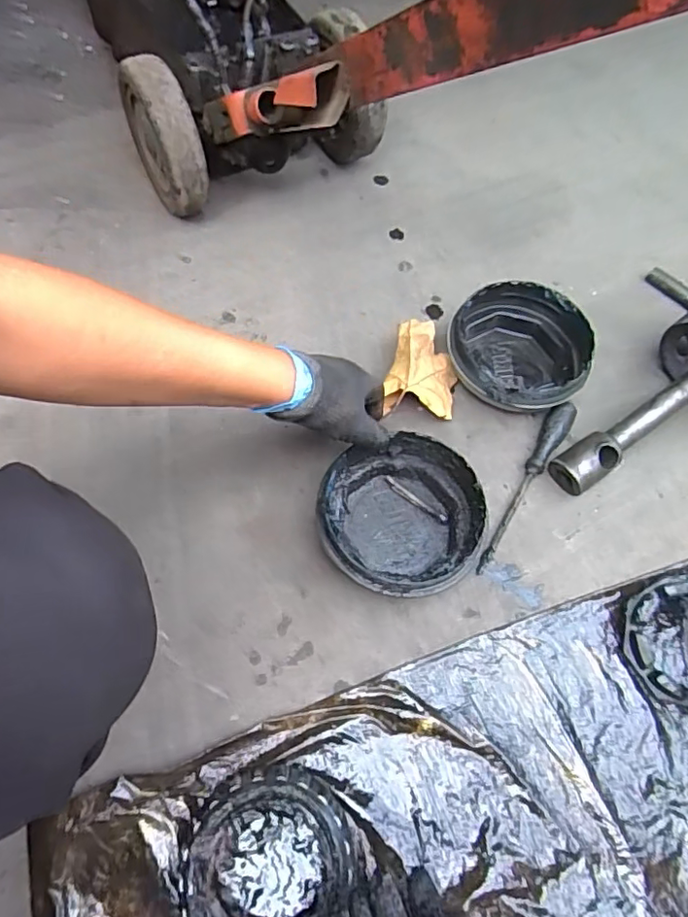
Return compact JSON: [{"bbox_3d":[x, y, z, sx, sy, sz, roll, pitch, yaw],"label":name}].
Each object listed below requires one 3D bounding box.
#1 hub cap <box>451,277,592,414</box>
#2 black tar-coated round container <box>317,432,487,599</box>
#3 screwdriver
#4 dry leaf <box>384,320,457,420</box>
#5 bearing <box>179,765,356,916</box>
[{"bbox_3d":[0.202,-0.123,0.674,0.151,0.070,0.155,1,64,-3],"label":"hub cap"},{"bbox_3d":[0.056,0.060,0.570,0.148,0.073,0.156,1,64,-3],"label":"black tar-coated round container"},{"bbox_3d":[0.197,0.024,0.623,0.027,0.032,0.221,33,66,12],"label":"screwdriver"},{"bbox_3d":[0.092,-0.101,0.661,0.079,0.060,0.112,11,64,2],"label":"dry leaf"},{"bbox_3d":[-0.057,0.322,0.449,0.132,0.040,0.134,-16,66,-11],"label":"bearing"}]

